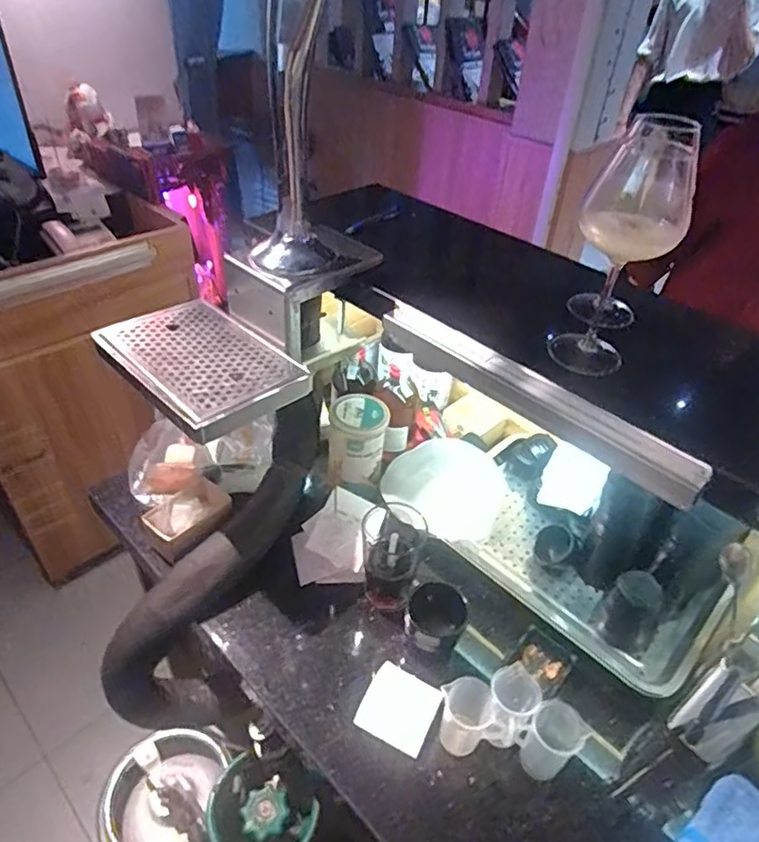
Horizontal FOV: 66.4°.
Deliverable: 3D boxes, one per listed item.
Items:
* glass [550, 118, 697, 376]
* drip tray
[{"bbox_3d":[0.244,-0.159,0.594,0.082,0.232,0.100,22,43,20],"label":"glass"},{"bbox_3d":[-0.231,-0.076,0.744,0.257,0.037,0.178,33,48,30],"label":"drip tray"}]

